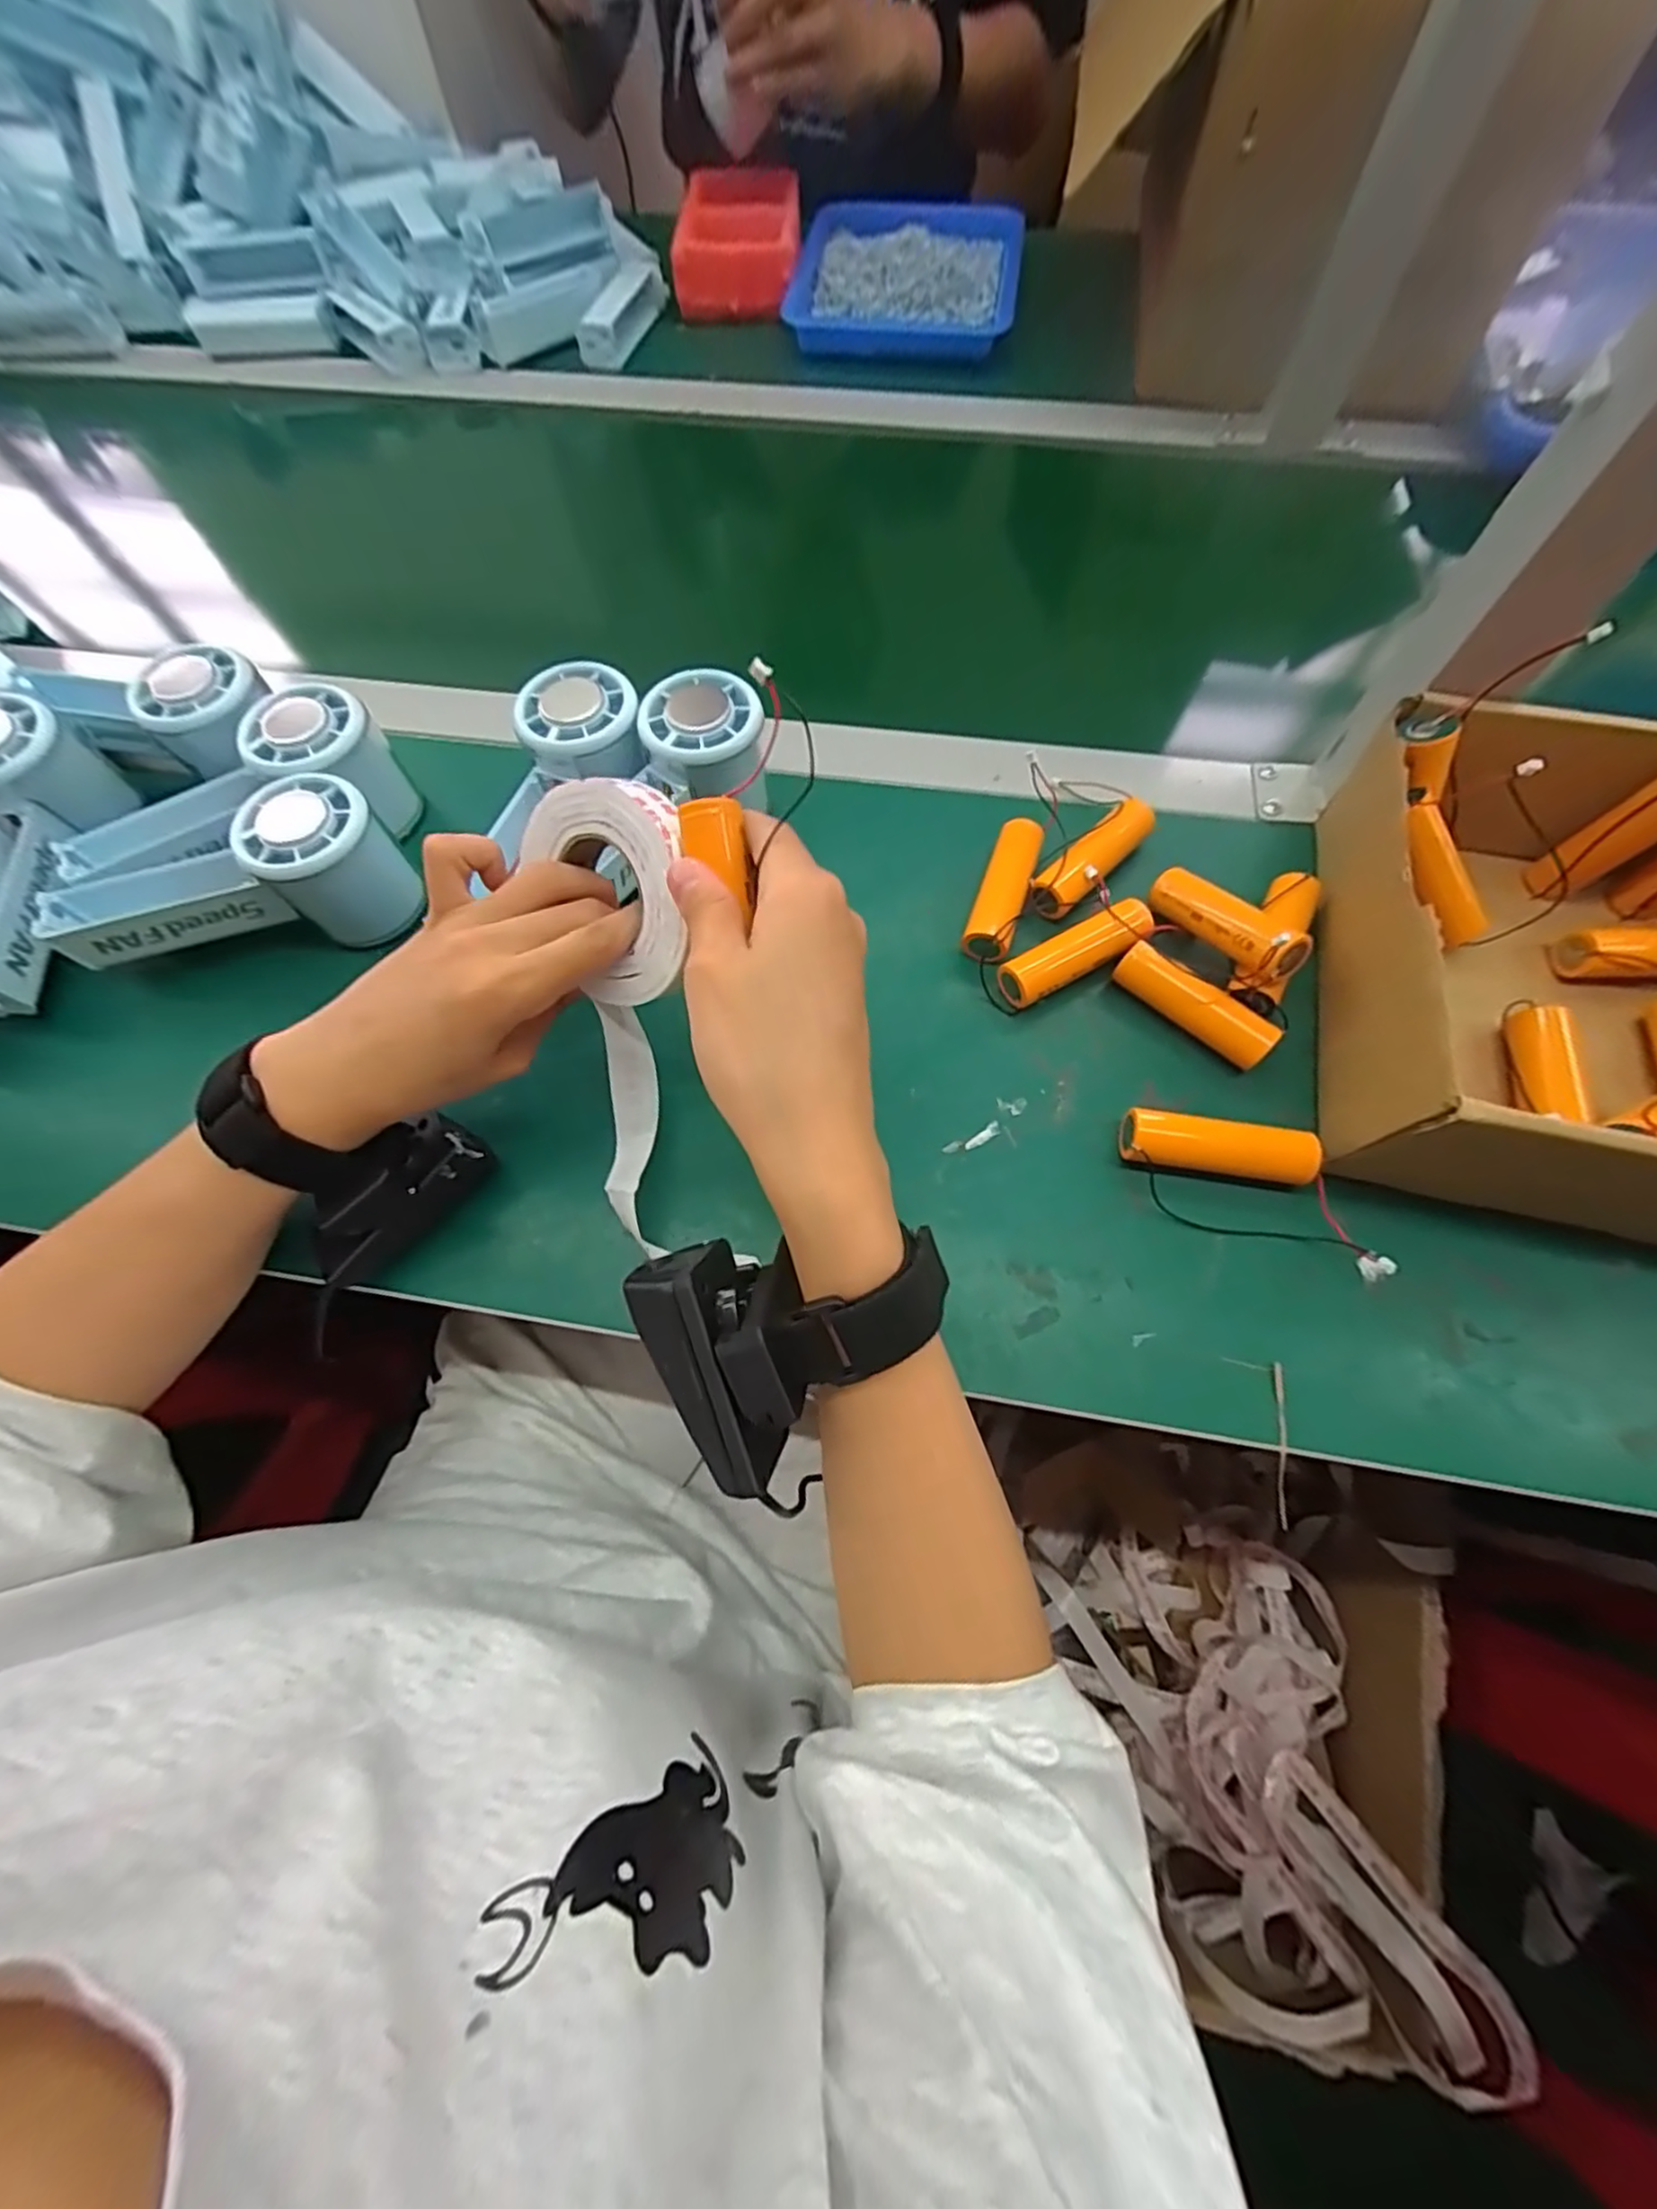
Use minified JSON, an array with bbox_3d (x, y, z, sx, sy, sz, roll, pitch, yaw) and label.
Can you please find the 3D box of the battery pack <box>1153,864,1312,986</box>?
[{"bbox_3d":[0.175,-0.082,0.316,0.021,0.019,0.071,-30,54,-11],"label":"battery pack"}]

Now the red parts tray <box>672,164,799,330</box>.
[{"bbox_3d":[-0.072,-0.713,0.590,0.103,0.053,0.116,2,68,2],"label":"red parts tray"}]

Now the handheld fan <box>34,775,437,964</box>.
[{"bbox_3d":[-0.281,-0.106,0.332,0.151,0.055,0.052,-9,68,-2],"label":"handheld fan"}]

